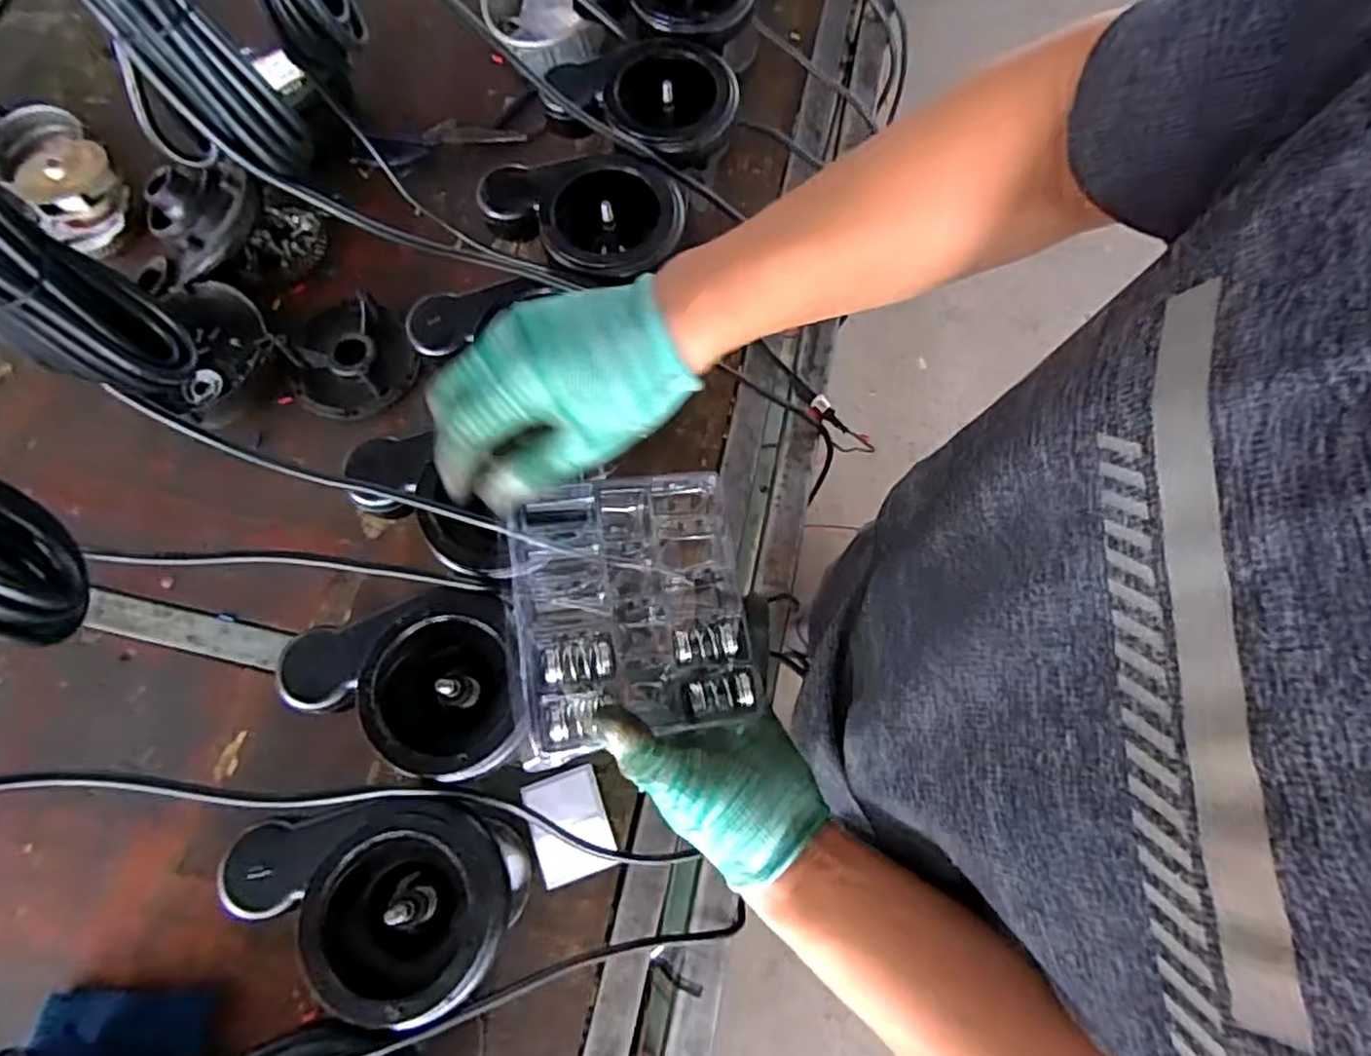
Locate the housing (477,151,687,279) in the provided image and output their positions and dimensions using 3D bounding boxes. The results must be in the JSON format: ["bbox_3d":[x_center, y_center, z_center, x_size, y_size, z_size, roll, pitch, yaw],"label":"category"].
[{"bbox_3d":[-0.086,-0.252,0.581,0.166,0.050,0.117,8,72,1],"label":"housing"}]

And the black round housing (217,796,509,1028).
[{"bbox_3d":[-0.193,0.225,0.432,0.169,0.053,0.118,6,72,1],"label":"black round housing"}]

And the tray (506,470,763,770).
[{"bbox_3d":[-0.035,0.045,0.423,0.135,0.029,0.154,-9,73,-4],"label":"tray"}]

